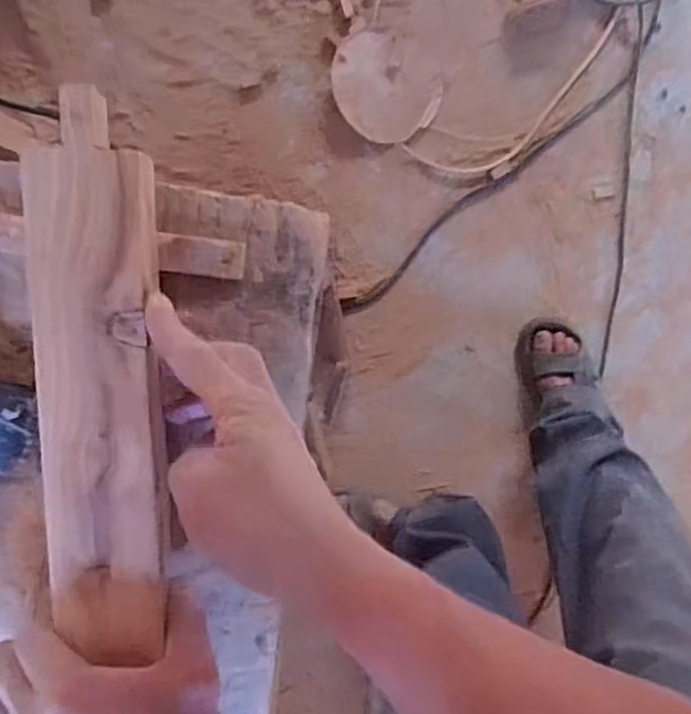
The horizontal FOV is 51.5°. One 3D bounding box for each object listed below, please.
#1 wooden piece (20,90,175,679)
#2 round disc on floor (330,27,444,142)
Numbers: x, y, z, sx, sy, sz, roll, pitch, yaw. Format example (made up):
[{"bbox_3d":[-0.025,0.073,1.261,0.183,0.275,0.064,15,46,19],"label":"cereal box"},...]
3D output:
[{"bbox_3d":[-0.128,0.015,0.378,0.061,0.025,0.285,-1,97,-1],"label":"wooden piece"},{"bbox_3d":[0.064,-0.401,1.062,0.156,0.022,0.153,-1,97,-5],"label":"round disc on floor"}]

